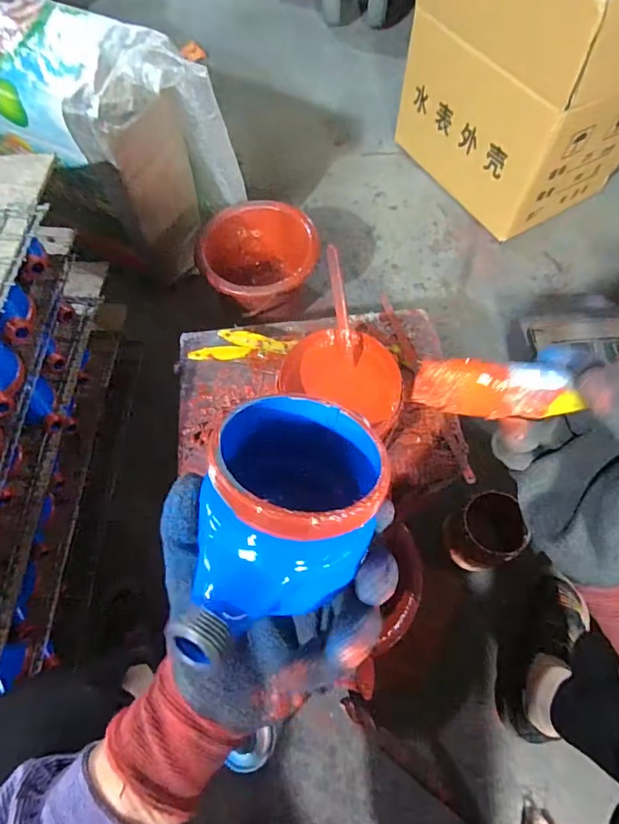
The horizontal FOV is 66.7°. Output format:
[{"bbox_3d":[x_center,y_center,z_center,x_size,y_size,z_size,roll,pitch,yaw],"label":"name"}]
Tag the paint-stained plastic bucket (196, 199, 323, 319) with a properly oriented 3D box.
[{"bbox_3d":[-0.093,-0.256,0.885,0.204,0.155,0.212,0,66,1],"label":"paint-stained plastic bucket"}]

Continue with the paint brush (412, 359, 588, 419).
[{"bbox_3d":[0.140,-0.009,0.238,0.168,0.040,0.018,3,66,2],"label":"paint brush"}]

